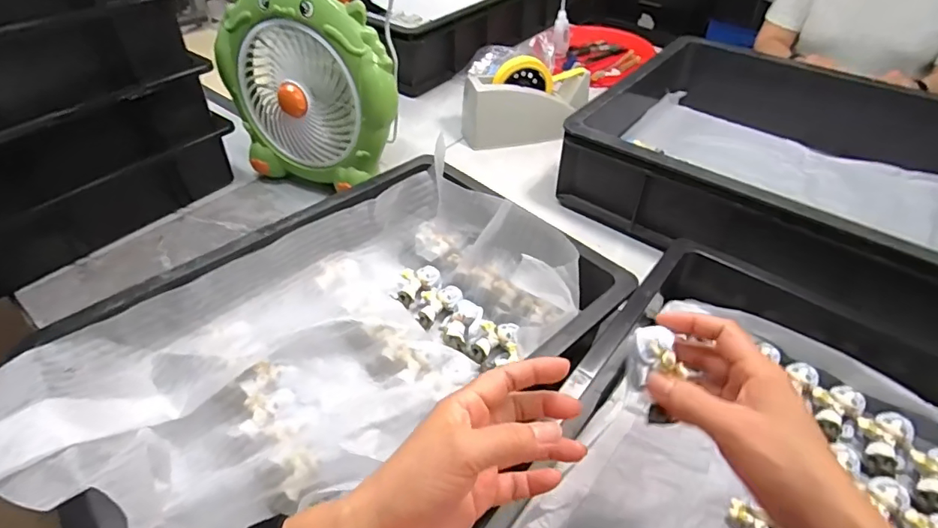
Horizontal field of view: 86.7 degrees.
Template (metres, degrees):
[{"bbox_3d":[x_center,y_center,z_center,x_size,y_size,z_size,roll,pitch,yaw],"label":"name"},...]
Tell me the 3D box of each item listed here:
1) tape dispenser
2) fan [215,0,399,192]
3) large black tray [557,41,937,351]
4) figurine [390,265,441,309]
[{"bbox_3d":[0.093,-0.253,0.786,0.196,0.113,0.082,-10,44,-11],"label":"tape dispenser"},{"bbox_3d":[-0.199,-0.222,0.627,0.230,0.242,0.077,18,46,18],"label":"fan"},{"bbox_3d":[0.450,-0.101,0.626,0.574,0.124,0.374,30,51,28],"label":"large black tray"},{"bbox_3d":[-0.060,0.022,0.550,0.057,0.020,0.032,-32,52,-29],"label":"figurine"}]

